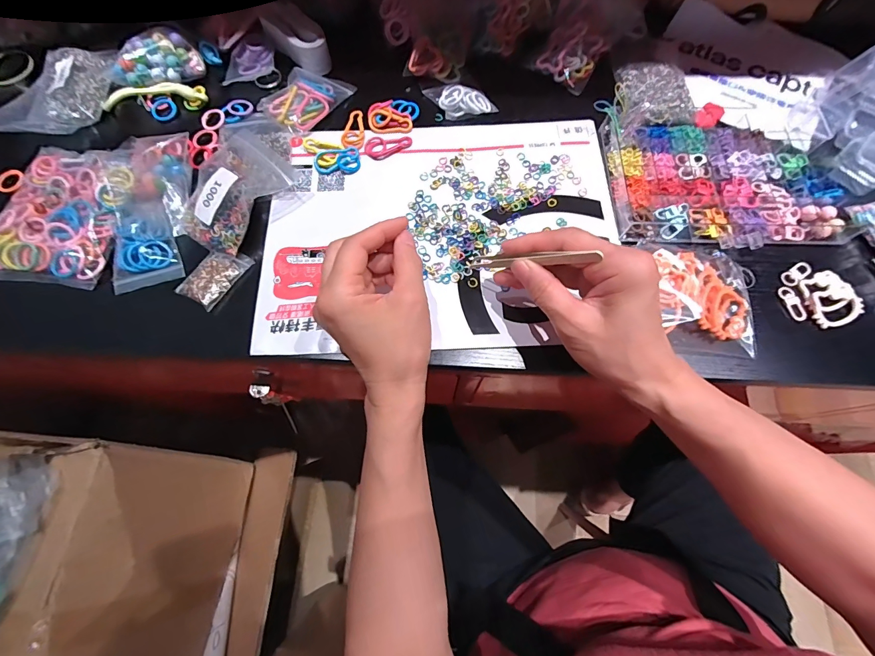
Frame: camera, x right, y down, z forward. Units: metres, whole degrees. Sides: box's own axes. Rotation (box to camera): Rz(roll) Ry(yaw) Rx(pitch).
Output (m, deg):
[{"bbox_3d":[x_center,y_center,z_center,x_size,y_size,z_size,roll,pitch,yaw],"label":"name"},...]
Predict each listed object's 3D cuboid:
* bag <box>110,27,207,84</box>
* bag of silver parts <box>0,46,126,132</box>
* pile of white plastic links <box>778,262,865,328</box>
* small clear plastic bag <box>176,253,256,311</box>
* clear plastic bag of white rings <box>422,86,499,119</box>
[{"bbox_3d":[-0.302,-0.289,0.401,0.085,0.028,0.050,-10,72,-3],"label":"bag"},{"bbox_3d":[-0.400,-0.251,0.393,0.104,0.016,0.135,20,73,6],"label":"bag of silver parts"},{"bbox_3d":[0.332,-0.030,0.323,0.054,0.011,0.060,-7,72,-2],"label":"pile of white plastic links"},{"bbox_3d":[-0.198,-0.047,0.329,0.036,0.007,0.057,30,74,9],"label":"small clear plastic bag"},{"bbox_3d":[0.021,-0.239,0.393,0.078,0.014,0.032,25,74,8],"label":"clear plastic bag of white rings"}]

